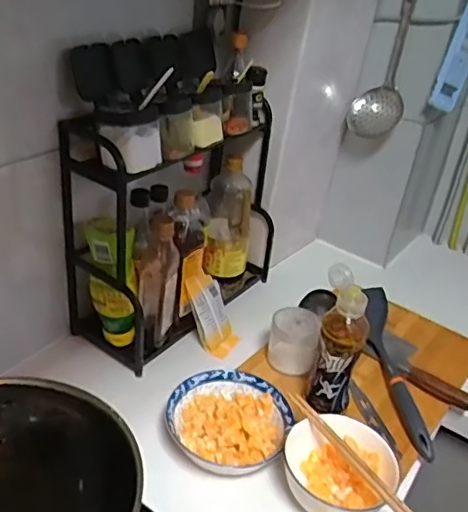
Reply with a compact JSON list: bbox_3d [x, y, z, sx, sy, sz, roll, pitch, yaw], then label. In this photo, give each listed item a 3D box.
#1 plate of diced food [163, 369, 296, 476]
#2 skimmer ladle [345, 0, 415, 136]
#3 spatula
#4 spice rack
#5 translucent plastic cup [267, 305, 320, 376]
[{"bbox_3d":[-0.008,0.234,0.815,0.171,0.029,0.167,5,31,-3],"label":"plate of diced food"},{"bbox_3d":[0.299,-0.401,1.075,0.103,0.342,0.030,18,32,17],"label":"skimmer ladle"},{"bbox_3d":[0.269,0.177,0.949,0.038,0.071,0.330,4,31,-5],"label":"spatula"},{"bbox_3d":[-0.082,-0.068,0.990,0.186,0.386,0.394,26,36,29],"label":"spice rack"},{"bbox_3d":[0.100,0.142,0.944,0.076,0.092,0.078,5,31,-3],"label":"translucent plastic cup"}]

